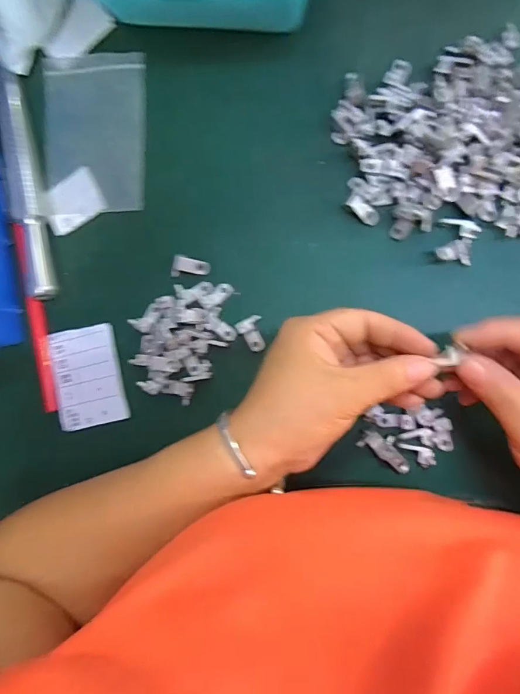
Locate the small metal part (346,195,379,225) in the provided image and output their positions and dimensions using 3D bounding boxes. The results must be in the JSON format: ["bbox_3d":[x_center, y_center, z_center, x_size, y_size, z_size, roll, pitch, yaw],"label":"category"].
[{"bbox_3d":[0.073,-0.096,0.295,0.027,0.004,0.011,33,95,-17],"label":"small metal part"}]

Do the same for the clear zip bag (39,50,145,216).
[{"bbox_3d":[-0.130,-0.167,0.328,0.081,0.006,0.123,0,88,5],"label":"clear zip bag"}]

